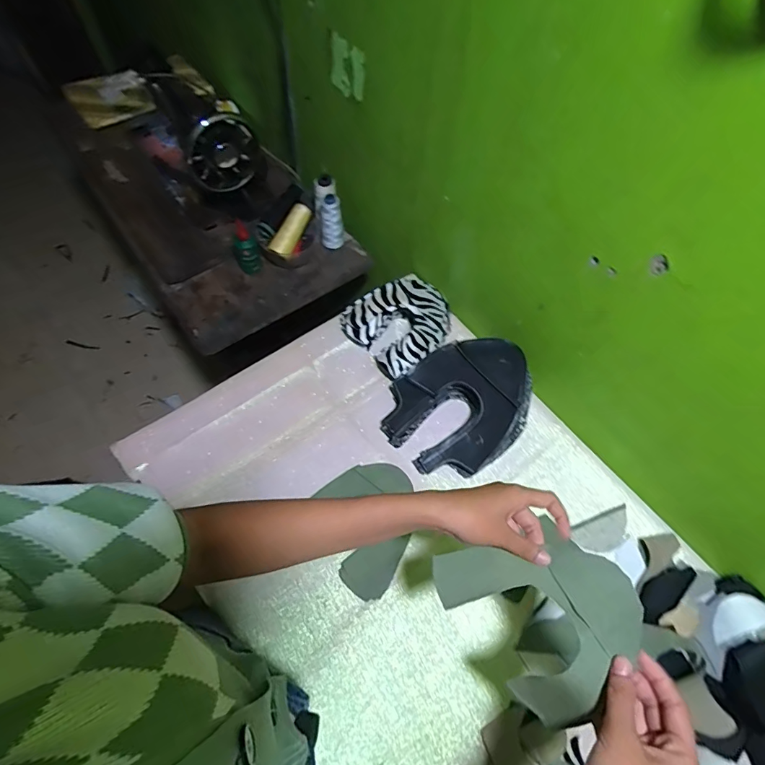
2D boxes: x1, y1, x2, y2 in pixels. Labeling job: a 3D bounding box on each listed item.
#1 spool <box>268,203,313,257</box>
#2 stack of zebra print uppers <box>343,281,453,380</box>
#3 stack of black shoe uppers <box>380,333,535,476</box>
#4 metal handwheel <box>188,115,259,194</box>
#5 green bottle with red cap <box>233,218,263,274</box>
[{"bbox_3d":[-0.175,-0.294,0.863,0.034,0.041,0.110,32,87,13],"label":"spool"},{"bbox_3d":[0.034,-0.112,0.791,0.181,0.073,0.169,-39,70,-21],"label":"stack of zebra print uppers"},{"bbox_3d":[0.130,0.029,0.708,0.241,0.100,0.195,-35,69,-19],"label":"stack of black shoe uppers"},{"bbox_3d":[-0.284,-0.410,0.792,0.129,0.123,0.030,-30,67,-17],"label":"metal handwheel"},{"bbox_3d":[-0.257,-0.252,0.838,0.045,0.103,0.032,-24,66,-15],"label":"green bottle with red cap"}]

